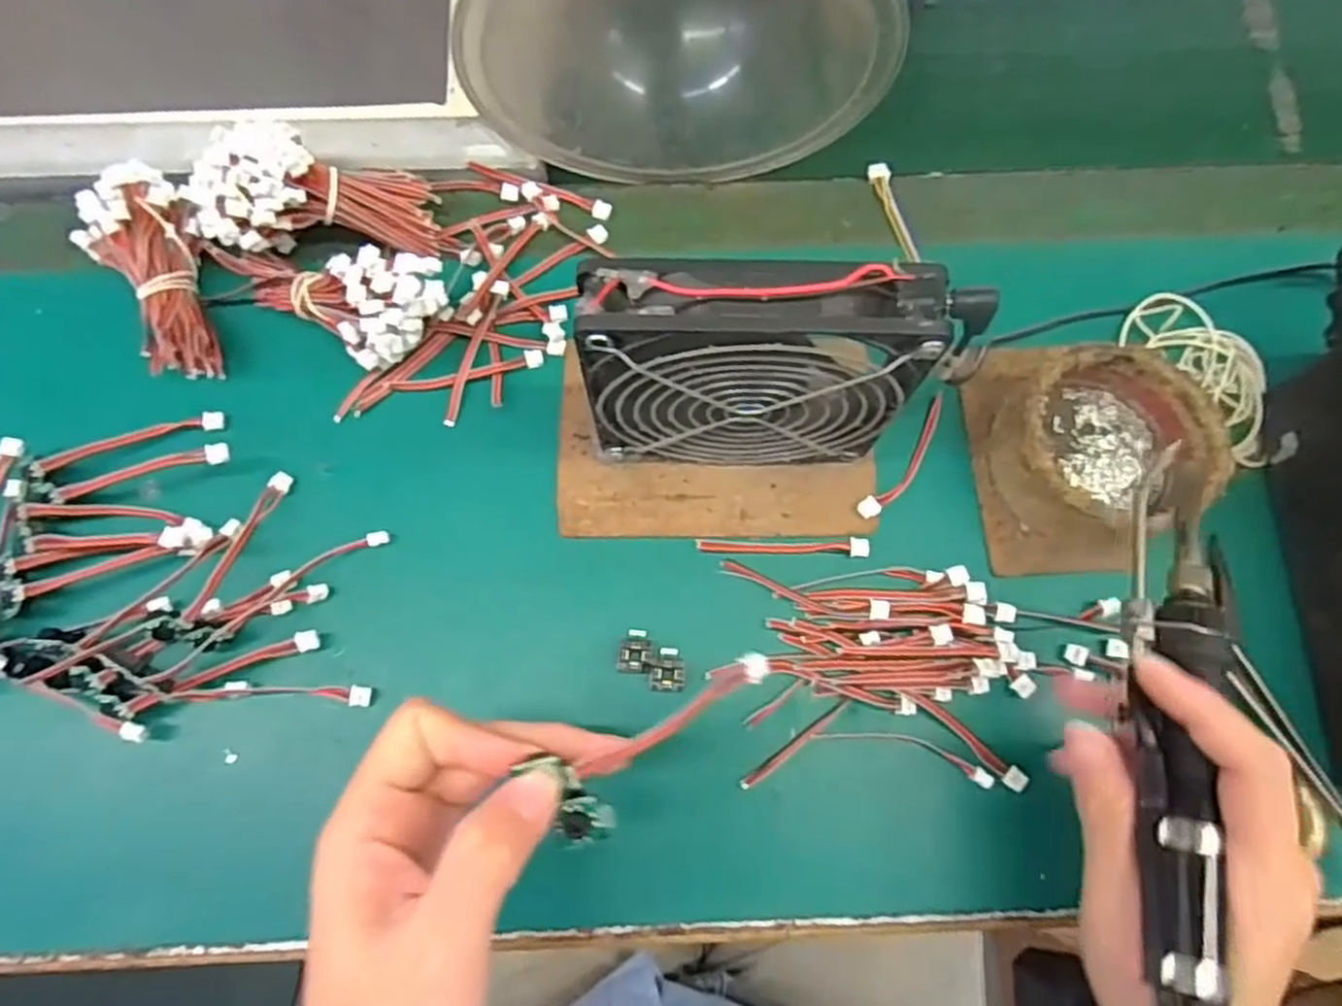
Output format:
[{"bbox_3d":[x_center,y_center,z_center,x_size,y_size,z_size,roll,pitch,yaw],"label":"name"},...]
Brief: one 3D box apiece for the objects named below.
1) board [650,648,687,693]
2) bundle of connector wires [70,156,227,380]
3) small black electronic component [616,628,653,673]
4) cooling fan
[{"bbox_3d":[-0.001,0.071,0.319,0.014,0.006,0.018,6,75,2],"label":"board"},{"bbox_3d":[-0.241,-0.104,0.345,0.043,0.022,0.100,-20,94,-5],"label":"bundle of connector wires"},{"bbox_3d":[-0.015,0.063,0.321,0.015,0.007,0.018,5,75,1],"label":"small black electronic component"},{"bbox_3d":[0.033,-0.046,0.289,0.124,0.126,0.030,0,75,0],"label":"cooling fan"}]

